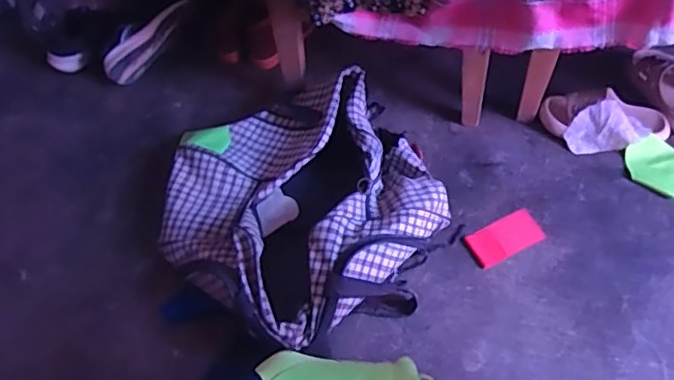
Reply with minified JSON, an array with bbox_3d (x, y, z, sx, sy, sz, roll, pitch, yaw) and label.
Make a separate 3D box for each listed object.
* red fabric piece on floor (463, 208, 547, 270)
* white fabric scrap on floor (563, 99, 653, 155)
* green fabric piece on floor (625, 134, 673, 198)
[{"bbox_3d":[0.272,0.078,0.948,0.125,0.010,0.062,-24,55,-12],"label":"red fabric piece on floor"},{"bbox_3d":[0.475,-0.107,1.025,0.140,0.068,0.064,2,54,7],"label":"white fabric scrap on floor"},{"bbox_3d":[0.565,-0.039,0.994,0.138,0.023,0.100,30,62,24],"label":"green fabric piece on floor"}]

